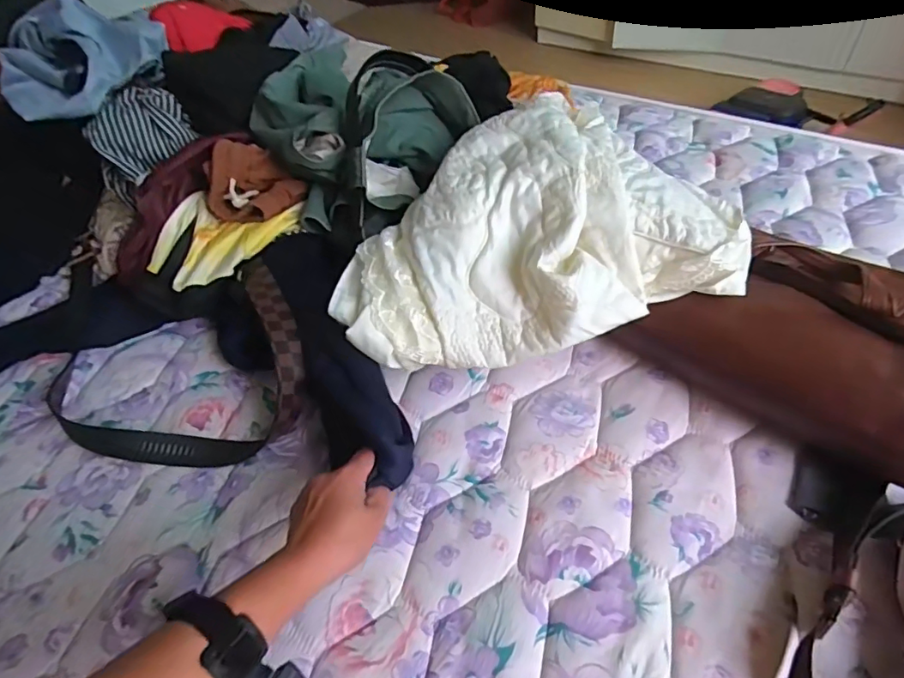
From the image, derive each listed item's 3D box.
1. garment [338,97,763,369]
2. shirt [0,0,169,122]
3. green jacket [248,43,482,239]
[{"bbox_3d":[0.071,-0.126,0.569,0.430,0.129,0.280,-14,49,-4],"label":"garment"},{"bbox_3d":[-0.608,-0.478,0.853,0.248,0.092,0.313,-30,52,-17],"label":"shirt"},{"bbox_3d":[-0.143,-0.276,0.693,0.286,0.119,0.226,30,60,29],"label":"green jacket"}]

